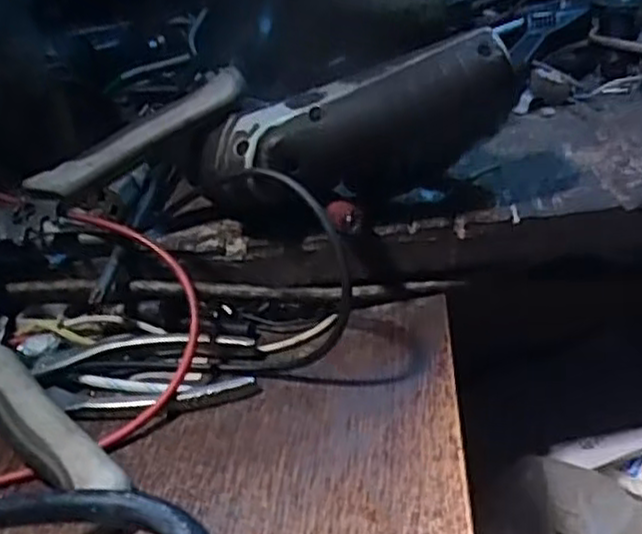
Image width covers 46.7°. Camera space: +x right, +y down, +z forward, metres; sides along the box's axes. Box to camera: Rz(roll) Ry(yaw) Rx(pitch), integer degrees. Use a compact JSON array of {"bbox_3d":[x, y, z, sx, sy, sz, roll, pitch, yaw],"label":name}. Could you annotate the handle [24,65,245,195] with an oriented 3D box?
[{"bbox_3d":[-0.073,-0.052,0.297,0.095,0.010,0.015,-29,31,2],"label":"handle"}]

